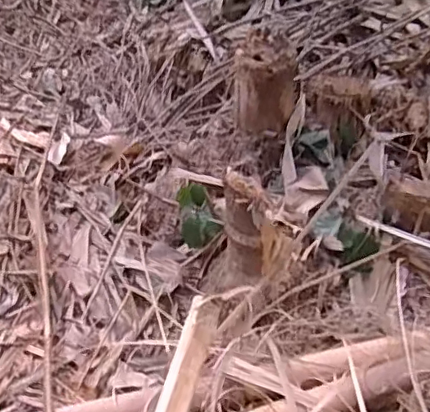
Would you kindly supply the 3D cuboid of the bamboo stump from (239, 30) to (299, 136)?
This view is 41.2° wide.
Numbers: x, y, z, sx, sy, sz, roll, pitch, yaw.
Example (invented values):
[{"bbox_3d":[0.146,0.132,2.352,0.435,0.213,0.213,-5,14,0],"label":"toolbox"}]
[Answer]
[{"bbox_3d":[0.106,-0.256,1.193,0.123,0.177,0.116,3,37,7],"label":"bamboo stump"}]

